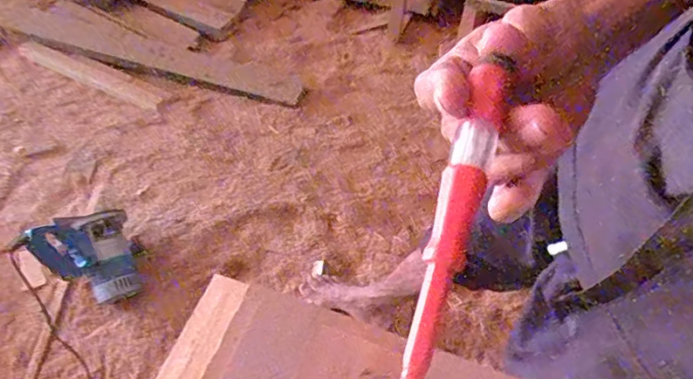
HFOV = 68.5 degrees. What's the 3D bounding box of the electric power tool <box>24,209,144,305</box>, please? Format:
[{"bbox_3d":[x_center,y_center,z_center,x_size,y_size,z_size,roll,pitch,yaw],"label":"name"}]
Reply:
[{"bbox_3d":[-0.653,0.169,1.324,0.230,0.214,0.210,1,53,-1],"label":"electric power tool"}]

